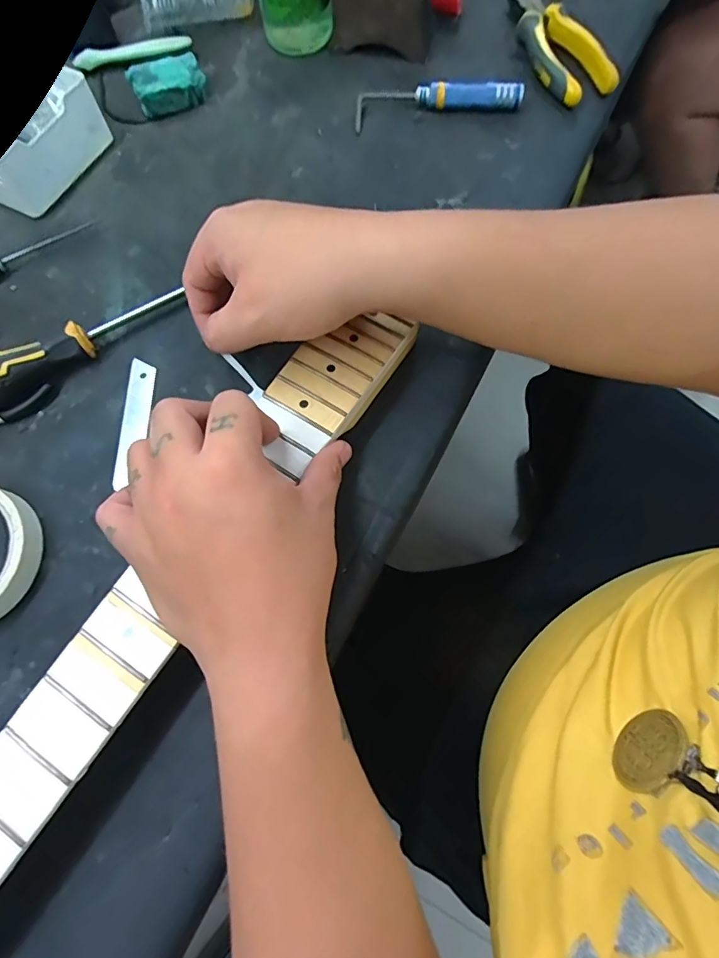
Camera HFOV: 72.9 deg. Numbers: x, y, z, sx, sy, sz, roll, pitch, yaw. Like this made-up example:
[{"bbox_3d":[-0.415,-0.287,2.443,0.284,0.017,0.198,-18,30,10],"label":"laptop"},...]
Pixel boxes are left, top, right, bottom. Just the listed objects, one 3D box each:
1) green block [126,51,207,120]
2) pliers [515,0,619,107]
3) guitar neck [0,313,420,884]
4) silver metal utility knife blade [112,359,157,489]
[{"bbox_3d":[-0.165,-0.343,0.427,0.060,0.032,0.030,-28,74,-8],"label":"green block"},{"bbox_3d":[0.175,-0.393,0.436,0.052,0.025,0.144,-15,73,-4],"label":"pliers"},{"bbox_3d":[-0.156,0.140,0.255,0.076,0.030,0.619,32,75,11],"label":"guitar neck"},{"bbox_3d":[-0.156,-0.040,0.339,0.019,0.004,0.096,0,71,-2],"label":"silver metal utility knife blade"}]

